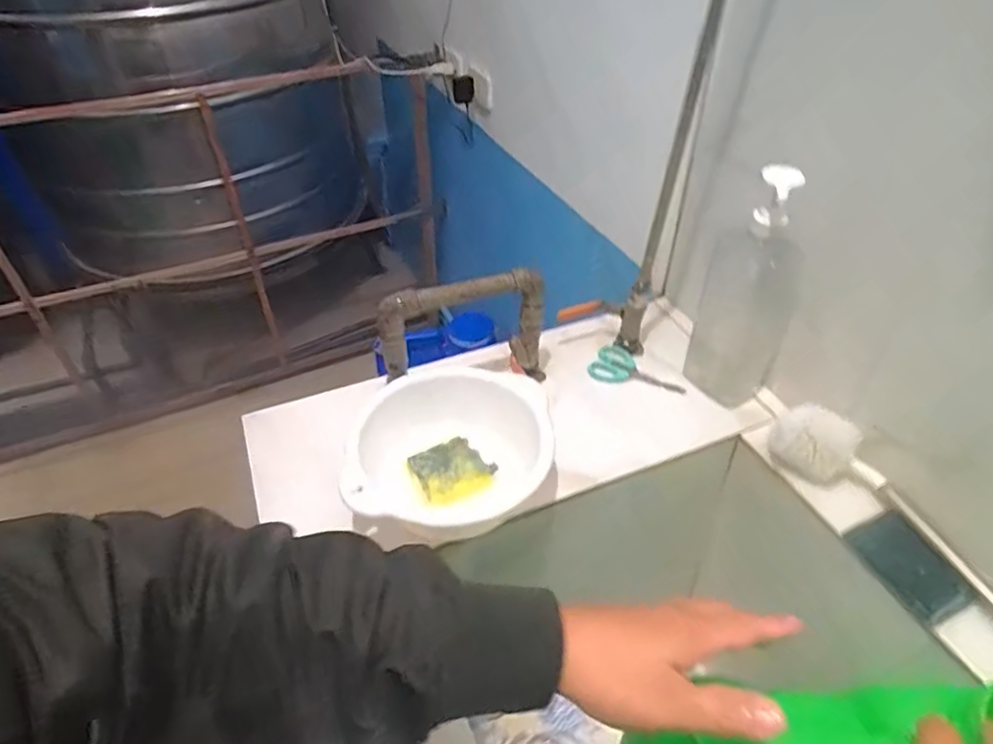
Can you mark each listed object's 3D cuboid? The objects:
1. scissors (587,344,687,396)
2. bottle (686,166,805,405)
[{"bbox_3d":[0.187,-0.006,0.807,0.123,0.017,0.071,9,43,11],"label":"scissors"},{"bbox_3d":[0.288,-0.089,0.696,0.073,0.285,0.080,-11,43,-11],"label":"bottle"}]

